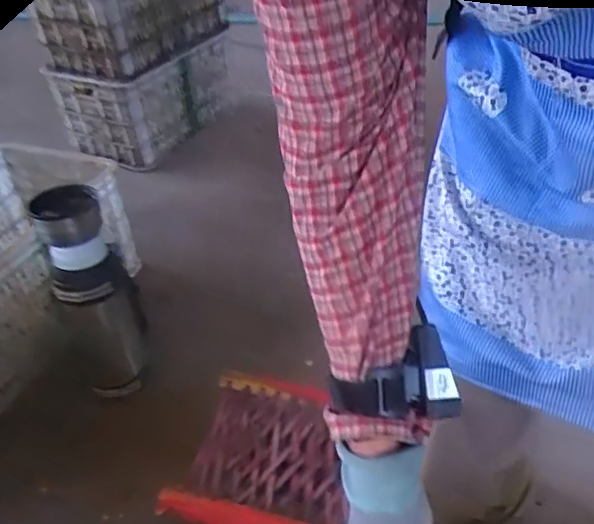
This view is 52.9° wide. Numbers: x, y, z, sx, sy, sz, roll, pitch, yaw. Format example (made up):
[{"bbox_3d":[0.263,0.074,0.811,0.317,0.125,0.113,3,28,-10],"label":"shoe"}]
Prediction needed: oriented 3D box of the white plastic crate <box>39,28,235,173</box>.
[{"bbox_3d":[-0.453,-0.497,1.760,0.340,0.244,0.457,13,42,23],"label":"white plastic crate"}]

